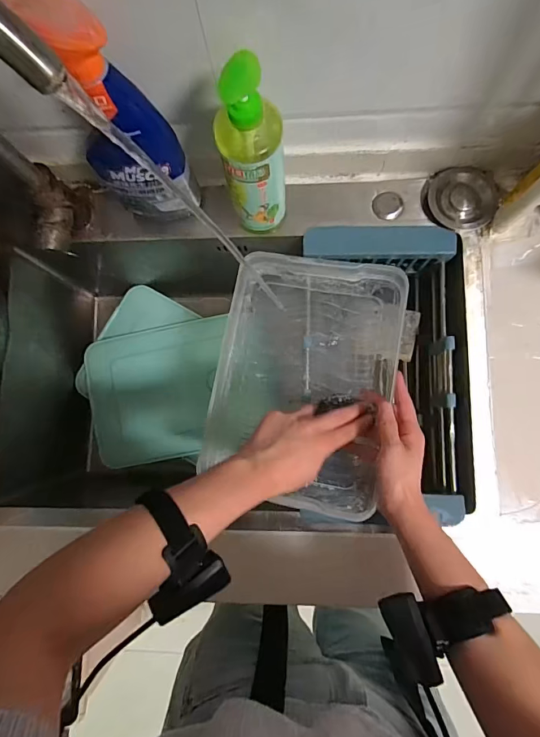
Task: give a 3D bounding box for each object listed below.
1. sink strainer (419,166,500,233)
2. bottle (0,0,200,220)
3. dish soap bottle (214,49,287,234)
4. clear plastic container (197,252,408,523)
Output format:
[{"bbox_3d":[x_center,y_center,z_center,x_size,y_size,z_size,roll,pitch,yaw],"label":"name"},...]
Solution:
[{"bbox_3d":[0.245,-0.216,0.504,0.097,0.026,0.074,-4,85,3],"label":"sink strainer"},{"bbox_3d":[-0.144,-0.232,0.395,0.086,0.257,0.056,11,85,4],"label":"bottle"},{"bbox_3d":[-0.016,-0.211,0.412,0.060,0.202,0.053,-2,85,3],"label":"dish soap bottle"},{"bbox_3d":[0.041,0.013,0.522,0.213,0.095,0.306,11,85,4],"label":"clear plastic container"}]

